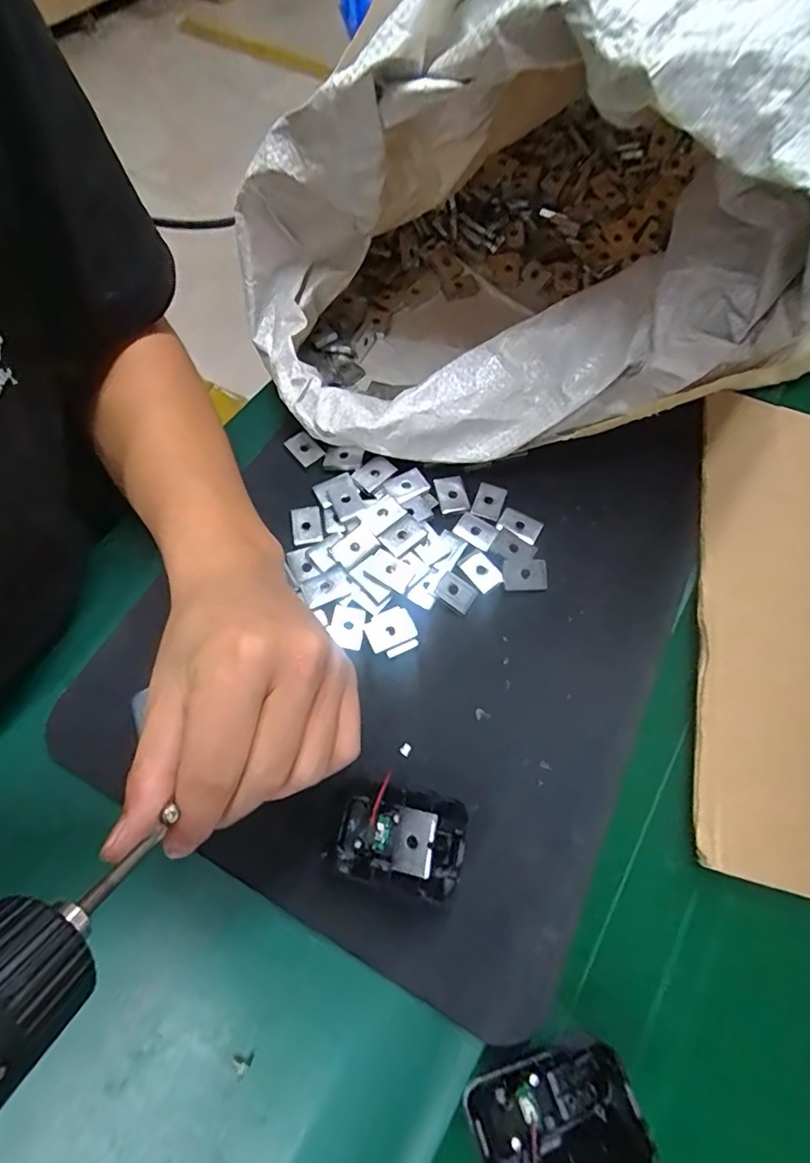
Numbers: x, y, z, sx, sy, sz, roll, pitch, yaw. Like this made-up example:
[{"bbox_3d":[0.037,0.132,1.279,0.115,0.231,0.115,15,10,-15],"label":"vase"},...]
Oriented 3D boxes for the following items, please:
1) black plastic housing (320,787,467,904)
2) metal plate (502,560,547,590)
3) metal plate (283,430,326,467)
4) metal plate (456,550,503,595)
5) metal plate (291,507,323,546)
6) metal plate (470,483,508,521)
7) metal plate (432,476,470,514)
[{"bbox_3d":[-0.003,0.128,0.261,0.064,0.038,0.044,13,66,5],"label":"black plastic housing"},{"bbox_3d":[0.077,-0.004,0.336,0.028,0.004,0.019,-1,89,-4],"label":"metal plate"},{"bbox_3d":[-0.073,-0.096,0.377,0.018,0.004,0.028,-39,72,-16],"label":"metal plate"},{"bbox_3d":[0.049,-0.007,0.338,0.018,0.004,0.028,-34,70,-15],"label":"metal plate"},{"bbox_3d":[-0.066,-0.036,0.351,0.019,0.007,0.027,-8,66,-4],"label":"metal plate"},{"bbox_3d":[0.058,-0.055,0.362,0.021,0.004,0.026,20,74,17],"label":"metal plate"},{"bbox_3d":[0.032,-0.061,0.366,0.021,0.004,0.029,-12,66,-6],"label":"metal plate"}]

